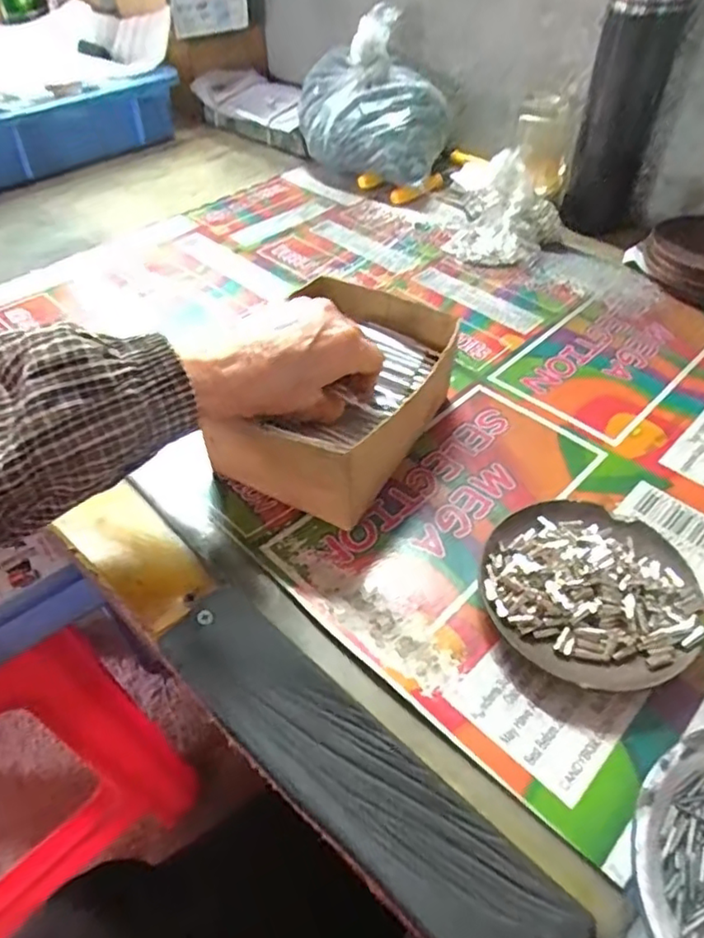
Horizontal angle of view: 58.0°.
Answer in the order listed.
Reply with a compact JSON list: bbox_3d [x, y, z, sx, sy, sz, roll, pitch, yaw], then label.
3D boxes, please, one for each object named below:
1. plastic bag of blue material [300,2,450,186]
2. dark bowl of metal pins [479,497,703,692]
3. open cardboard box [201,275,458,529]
[{"bbox_3d":[0.023,-0.406,0.705,0.162,0.144,0.179,0,48,-1],"label":"plastic bag of blue material"},{"bbox_3d":[0.130,0.064,0.347,0.110,0.024,0.106,0,48,0],"label":"dark bowl of metal pins"},{"bbox_3d":[-0.004,-0.041,0.416,0.106,0.075,0.159,24,52,19],"label":"open cardboard box"}]

